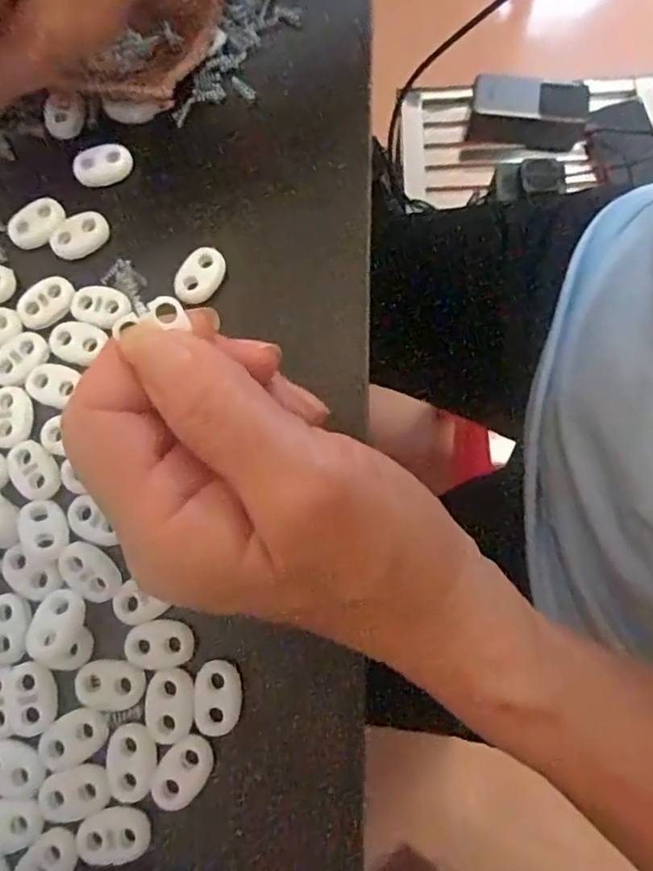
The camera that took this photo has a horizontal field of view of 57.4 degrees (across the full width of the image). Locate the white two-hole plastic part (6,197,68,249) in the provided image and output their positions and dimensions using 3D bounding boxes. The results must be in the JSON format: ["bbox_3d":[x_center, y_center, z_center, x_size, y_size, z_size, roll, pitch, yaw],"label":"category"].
[{"bbox_3d":[-0.113,-0.083,0.230,0.023,0.004,0.015,-39,80,-5],"label":"white two-hole plastic part"}]

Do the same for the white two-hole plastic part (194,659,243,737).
[{"bbox_3d":[-0.035,0.085,0.194,0.015,0.004,0.022,-3,79,2],"label":"white two-hole plastic part"}]

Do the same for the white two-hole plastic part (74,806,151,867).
[{"bbox_3d":[-0.066,0.123,0.183,0.024,0.004,0.015,-8,78,1],"label":"white two-hole plastic part"}]

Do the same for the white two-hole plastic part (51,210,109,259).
[{"bbox_3d":[-0.095,-0.078,0.231,0.022,0.005,0.015,-31,79,-4],"label":"white two-hole plastic part"}]

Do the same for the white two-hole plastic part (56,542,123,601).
[{"bbox_3d":[-0.080,0.046,0.200,0.022,0.004,0.015,40,83,9],"label":"white two-hole plastic part"}]

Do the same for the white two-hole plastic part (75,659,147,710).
[{"bbox_3d":[-0.070,0.081,0.193,0.023,0.004,0.015,6,79,4],"label":"white two-hole plastic part"}]

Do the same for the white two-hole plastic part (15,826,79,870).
[{"bbox_3d":[-0.087,0.133,0.184,0.015,0.004,0.023,38,83,9],"label":"white two-hole plastic part"}]

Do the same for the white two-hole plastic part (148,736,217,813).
[{"bbox_3d":[-0.045,0.106,0.187,0.015,0.004,0.022,34,82,9],"label":"white two-hole plastic part"}]

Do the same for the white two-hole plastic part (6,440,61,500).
[{"bbox_3d":[-0.104,0.011,0.210,0.015,0.004,0.022,-43,80,-6],"label":"white two-hole plastic part"}]

